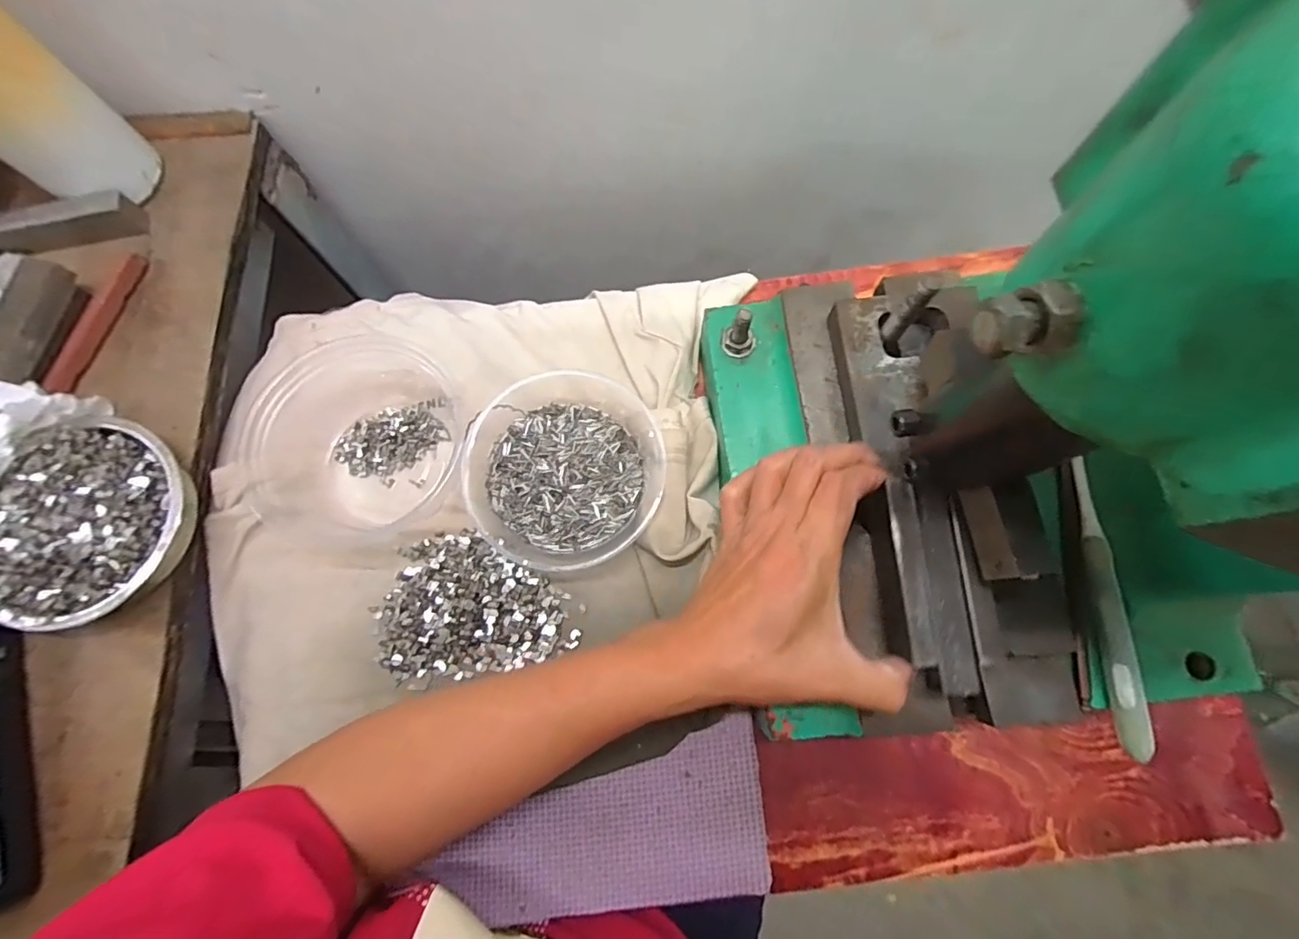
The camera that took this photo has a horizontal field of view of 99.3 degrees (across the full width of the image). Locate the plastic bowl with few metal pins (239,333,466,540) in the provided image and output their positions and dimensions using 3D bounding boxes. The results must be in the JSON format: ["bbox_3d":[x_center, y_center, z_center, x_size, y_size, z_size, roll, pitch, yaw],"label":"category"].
[{"bbox_3d":[-0.193,-0.022,0.371,0.123,0.041,0.147,34,80,9],"label":"plastic bowl with few metal pins"}]

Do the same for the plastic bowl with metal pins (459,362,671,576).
[{"bbox_3d":[-0.054,-0.007,0.362,0.121,0.044,0.143,-8,76,0],"label":"plastic bowl with metal pins"}]

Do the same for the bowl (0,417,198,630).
[{"bbox_3d":[-0.337,0.032,0.330,0.117,0.025,0.118,0,76,2],"label":"bowl"}]

